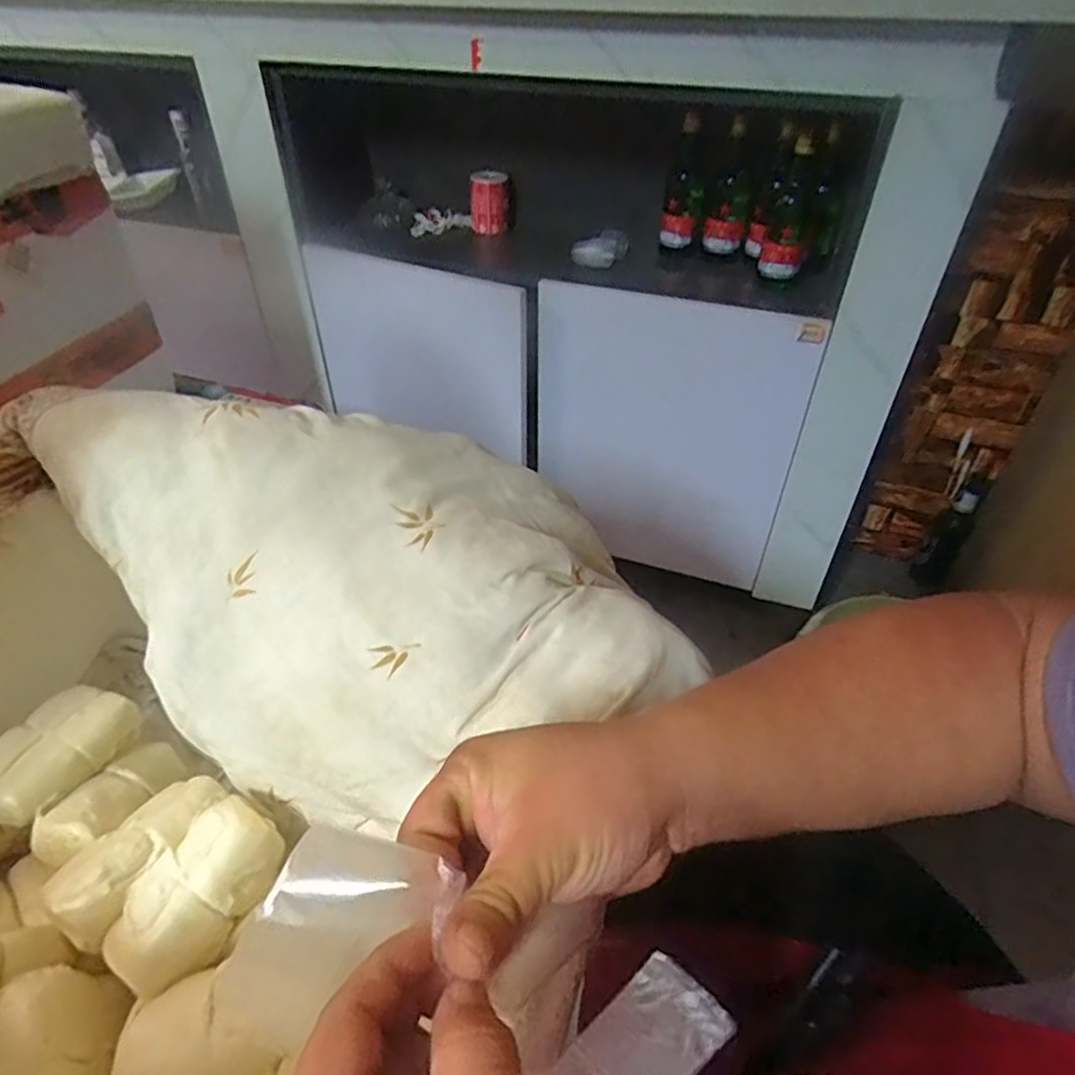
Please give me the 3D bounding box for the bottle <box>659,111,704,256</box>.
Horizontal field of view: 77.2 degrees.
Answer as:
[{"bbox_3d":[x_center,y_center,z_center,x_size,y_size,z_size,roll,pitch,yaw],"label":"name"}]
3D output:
[{"bbox_3d":[0.215,-0.509,0.981,0.058,0.191,0.069,7,42,8],"label":"bottle"}]

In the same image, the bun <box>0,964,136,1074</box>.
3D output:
[{"bbox_3d":[-0.275,0.284,0.377,0.072,0.044,0.064,28,32,-22],"label":"bun"}]

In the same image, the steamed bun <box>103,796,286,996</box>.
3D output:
[{"bbox_3d":[-0.209,0.216,0.411,0.058,0.041,0.100,16,44,17],"label":"steamed bun"}]

